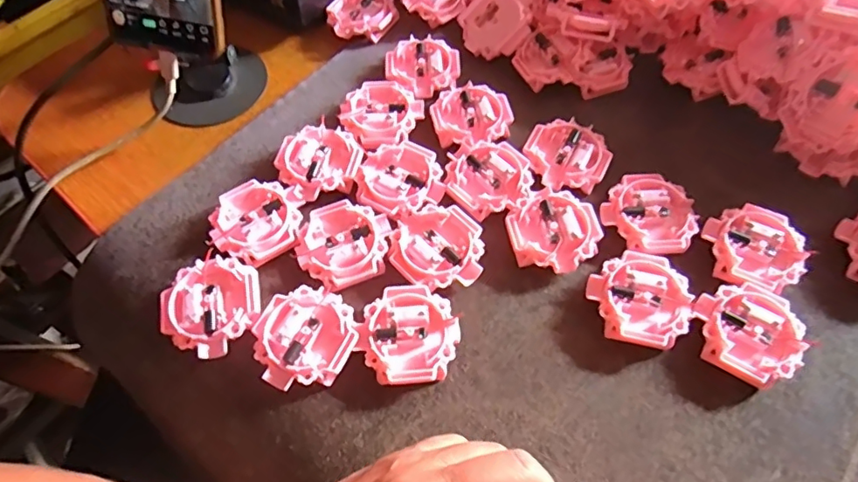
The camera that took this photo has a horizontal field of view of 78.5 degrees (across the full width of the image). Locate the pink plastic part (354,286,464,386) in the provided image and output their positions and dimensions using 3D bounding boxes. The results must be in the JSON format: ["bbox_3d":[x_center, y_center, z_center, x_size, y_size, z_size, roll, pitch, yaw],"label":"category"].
[{"bbox_3d":[-0.010,0.050,0.281,0.051,0.013,0.052,0,61,1],"label":"pink plastic part"}]

